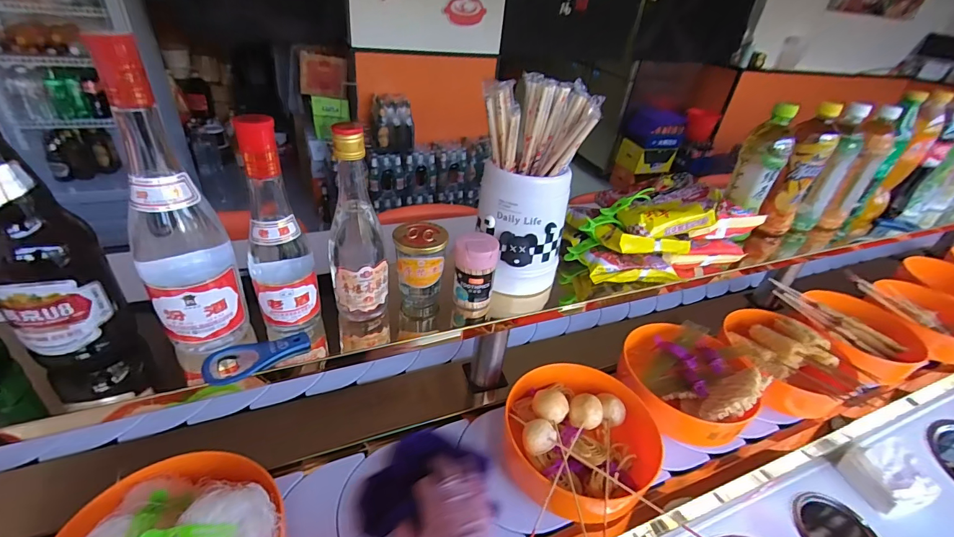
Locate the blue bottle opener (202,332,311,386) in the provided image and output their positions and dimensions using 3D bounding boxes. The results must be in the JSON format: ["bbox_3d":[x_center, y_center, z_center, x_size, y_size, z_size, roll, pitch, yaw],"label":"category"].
[{"bbox_3d":[-0.212,0.085,0.410,0.092,0.011,0.038,-14,40,-28],"label":"blue bottle opener"}]

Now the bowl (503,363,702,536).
[{"bbox_3d":[0.139,0.239,0.550,0.212,0.083,0.223,11,35,4],"label":"bowl"}]

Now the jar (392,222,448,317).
[{"bbox_3d":[-0.066,0.005,0.488,0.055,0.103,0.051,5,35,-4],"label":"jar"}]

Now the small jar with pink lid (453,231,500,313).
[{"bbox_3d":[-0.003,0.004,0.493,0.050,0.086,0.048,5,35,-4],"label":"small jar with pink lid"}]

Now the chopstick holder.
[{"bbox_3d":[0.063,-0.074,0.515,0.116,0.273,0.093,-16,41,-30],"label":"chopstick holder"}]

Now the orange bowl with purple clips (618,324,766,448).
[{"bbox_3d":[0.322,0.164,0.653,0.183,0.084,0.181,5,35,-4],"label":"orange bowl with purple clips"}]

